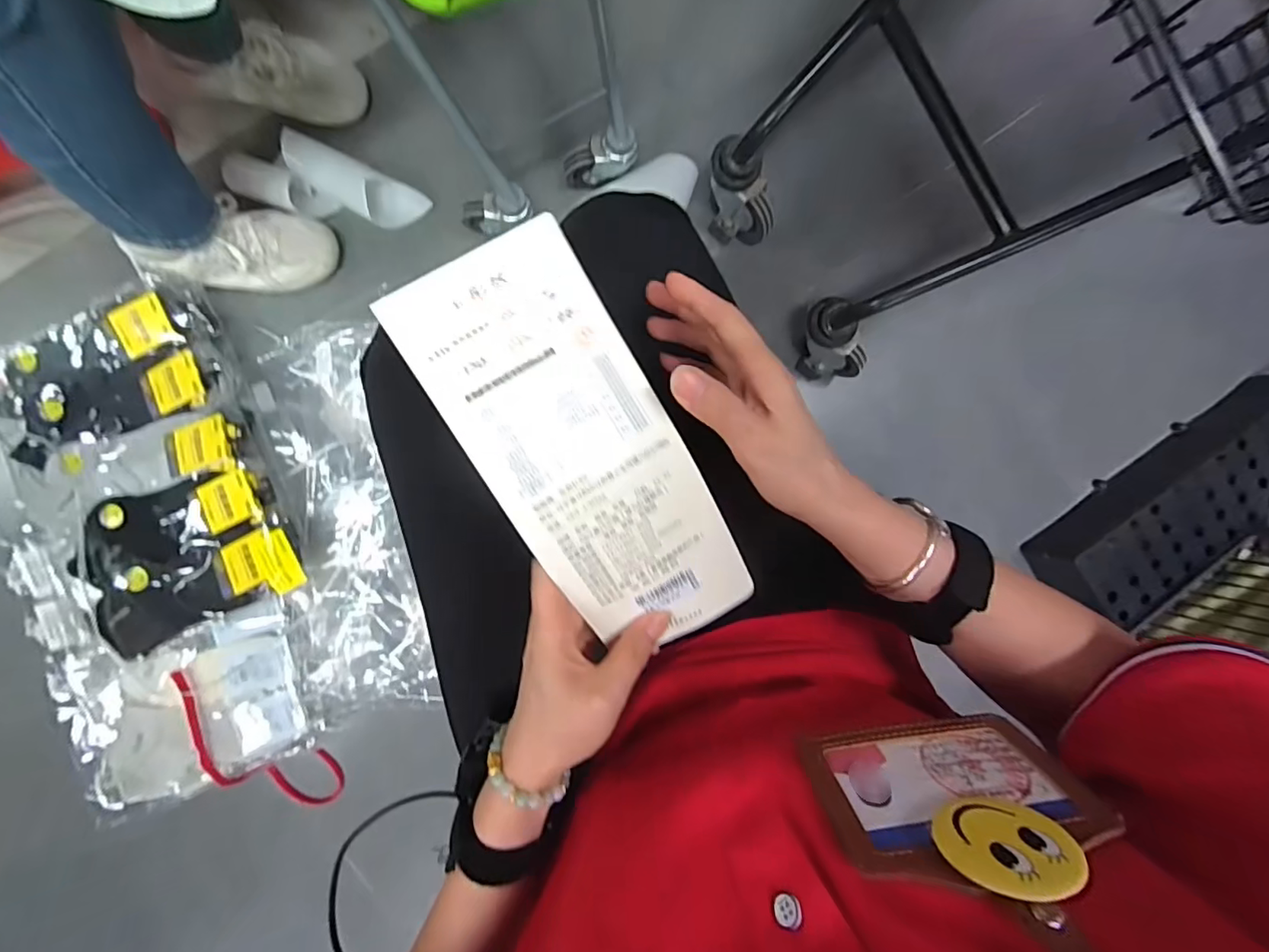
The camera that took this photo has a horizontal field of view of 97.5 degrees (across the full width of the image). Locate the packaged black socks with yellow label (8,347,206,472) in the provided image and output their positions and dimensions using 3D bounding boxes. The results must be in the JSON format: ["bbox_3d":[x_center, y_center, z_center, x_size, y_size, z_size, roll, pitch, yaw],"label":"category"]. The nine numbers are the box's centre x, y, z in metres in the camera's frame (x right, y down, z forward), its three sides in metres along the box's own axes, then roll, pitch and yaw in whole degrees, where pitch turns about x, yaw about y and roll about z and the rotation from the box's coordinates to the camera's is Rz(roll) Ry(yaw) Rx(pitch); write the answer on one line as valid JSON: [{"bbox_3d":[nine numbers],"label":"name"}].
[{"bbox_3d":[-0.648,-0.095,0.693,0.229,0.057,0.093,-18,94,-5],"label":"packaged black socks with yellow label"}]

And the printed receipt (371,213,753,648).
[{"bbox_3d":[-0.021,-0.005,0.272,0.090,0.022,0.217,-34,105,-4],"label":"printed receipt"}]

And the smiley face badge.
[{"bbox_3d":[0.126,0.125,0.188,0.040,0.037,0.008,-5,93,-6],"label":"smiley face badge"}]

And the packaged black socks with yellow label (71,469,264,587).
[{"bbox_3d":[-0.554,0.057,0.664,0.217,0.045,0.088,-17,94,-5],"label":"packaged black socks with yellow label"}]

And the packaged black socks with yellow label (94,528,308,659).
[{"bbox_3d":[-0.510,0.123,0.658,0.226,0.056,0.106,-20,94,-5],"label":"packaged black socks with yellow label"}]

